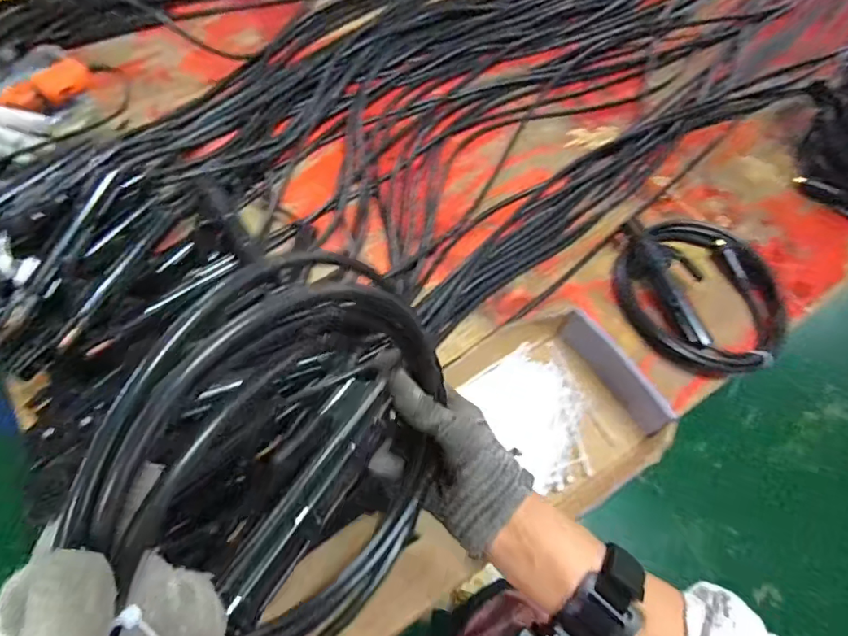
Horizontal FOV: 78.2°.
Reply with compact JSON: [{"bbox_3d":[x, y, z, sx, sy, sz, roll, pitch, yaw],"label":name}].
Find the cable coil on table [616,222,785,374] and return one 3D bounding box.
[{"bbox_3d":[0.366,-0.034,0.689,0.194,0.040,0.232,-14,63,-10],"label":"cable coil on table"}]

